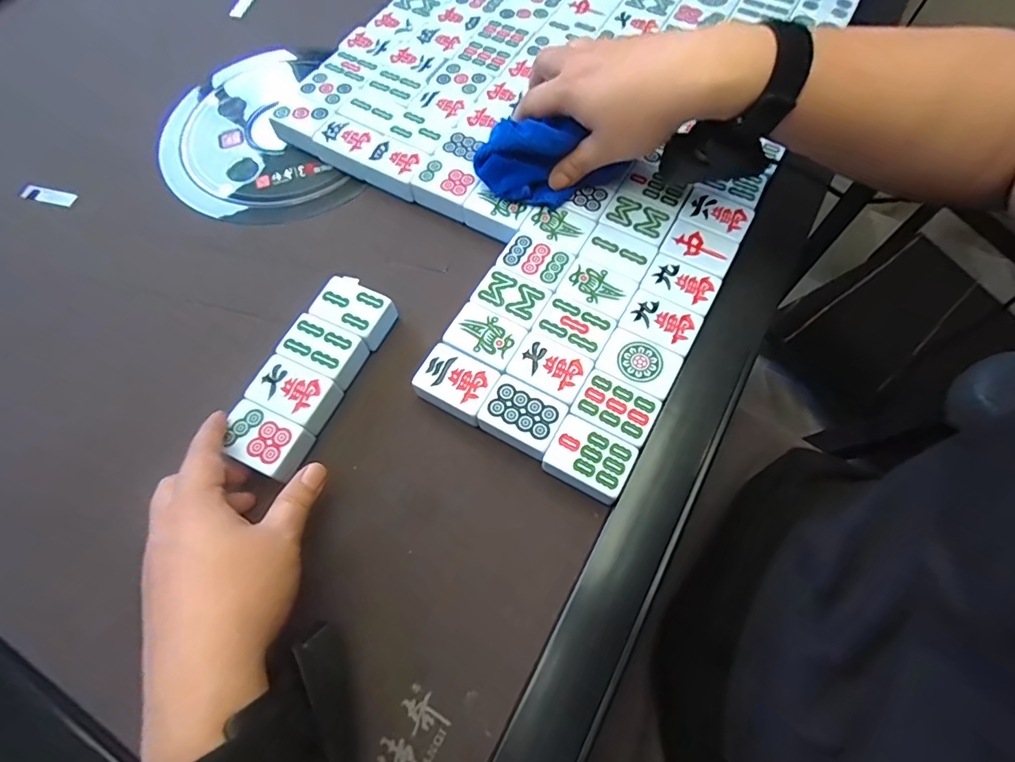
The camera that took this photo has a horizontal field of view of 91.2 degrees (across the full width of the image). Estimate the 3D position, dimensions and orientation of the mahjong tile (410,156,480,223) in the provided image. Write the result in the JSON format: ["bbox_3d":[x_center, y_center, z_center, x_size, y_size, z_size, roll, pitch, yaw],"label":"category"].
[{"bbox_3d":[-0.051,-0.165,0.426,0.052,0.023,0.036,29,70,13],"label":"mahjong tile"}]

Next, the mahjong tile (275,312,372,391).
[{"bbox_3d":[-0.134,-0.021,0.370,0.055,0.029,0.037,25,69,11],"label":"mahjong tile"}]

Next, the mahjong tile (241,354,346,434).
[{"bbox_3d":[-0.151,0.010,0.356,0.053,0.027,0.037,23,69,11],"label":"mahjong tile"}]

